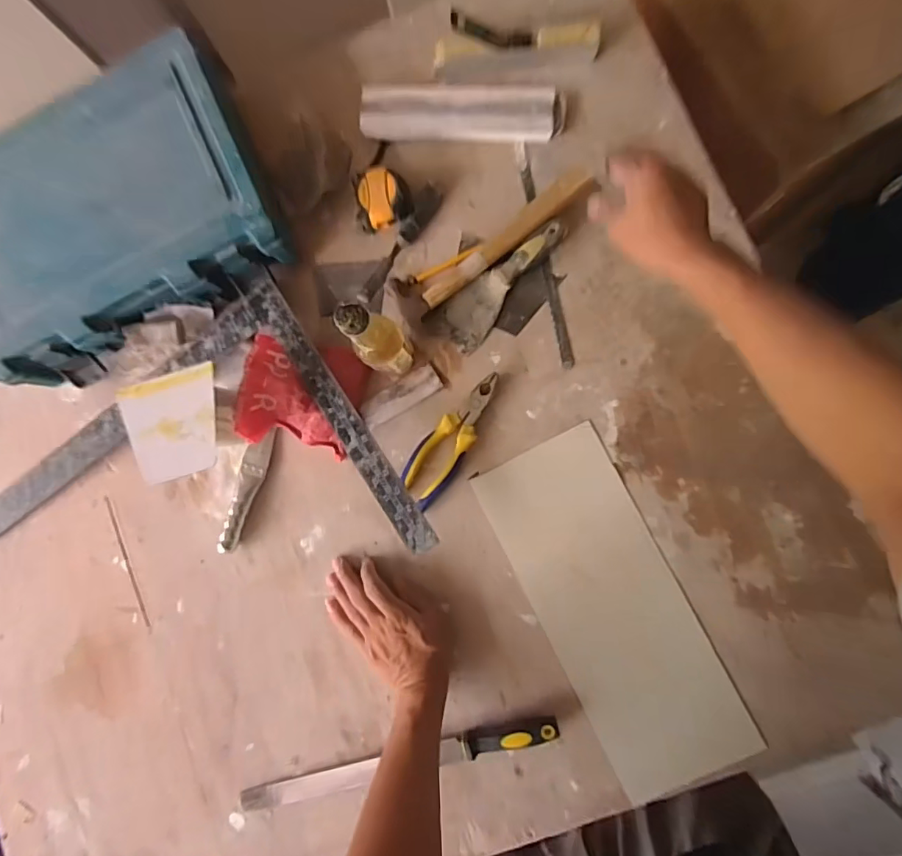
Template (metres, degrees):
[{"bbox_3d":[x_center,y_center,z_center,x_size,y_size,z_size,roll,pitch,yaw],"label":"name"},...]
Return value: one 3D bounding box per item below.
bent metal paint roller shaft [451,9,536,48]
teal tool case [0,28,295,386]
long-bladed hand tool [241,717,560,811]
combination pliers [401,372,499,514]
[{"bbox_3d":[0.053,-0.500,0.643,0.111,0.022,0.017,5,88,-15],"label":"bent metal paint roller shaft"},{"bbox_3d":[-0.446,-0.274,0.674,0.420,0.100,0.311,-27,82,4],"label":"teal tool case"},{"bbox_3d":[-0.070,0.419,0.632,0.413,0.033,0.036,-18,83,5],"label":"long-bladed hand tool"},{"bbox_3d":[0.003,0.012,0.651,0.057,0.023,0.184,36,90,9],"label":"combination pliers"}]

